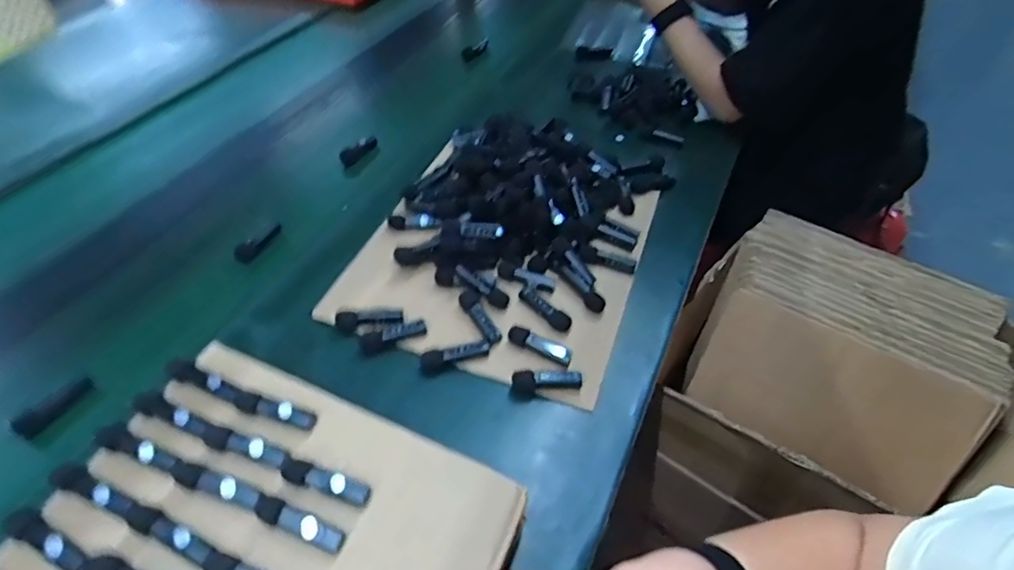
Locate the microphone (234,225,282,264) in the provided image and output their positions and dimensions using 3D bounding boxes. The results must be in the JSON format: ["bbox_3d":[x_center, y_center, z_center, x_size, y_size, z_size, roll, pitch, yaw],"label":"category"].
[{"bbox_3d":[-0.290,-0.049,0.679,0.022,0.019,0.060,25,50,22],"label":"microphone"}]

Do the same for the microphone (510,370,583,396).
[{"bbox_3d":[0.037,0.088,0.546,0.064,0.015,0.022,-6,46,-6],"label":"microphone"}]

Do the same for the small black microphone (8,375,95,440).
[{"bbox_3d":[-0.396,0.105,0.511,0.019,0.014,0.063,26,50,23],"label":"small black microphone"}]

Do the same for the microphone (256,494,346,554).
[{"bbox_3d":[-0.143,0.161,0.397,0.067,0.011,0.016,18,48,16],"label":"microphone"}]

